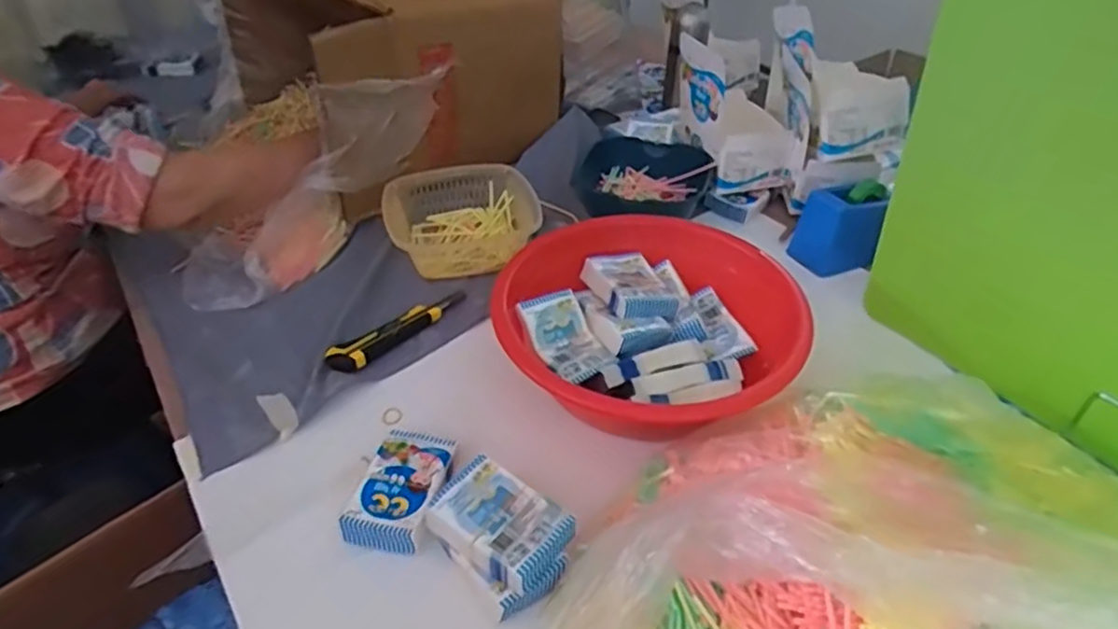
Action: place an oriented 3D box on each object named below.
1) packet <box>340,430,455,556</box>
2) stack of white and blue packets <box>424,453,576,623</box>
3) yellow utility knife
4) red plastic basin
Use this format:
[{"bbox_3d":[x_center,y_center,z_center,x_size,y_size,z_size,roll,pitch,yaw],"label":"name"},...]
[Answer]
[{"bbox_3d":[-0.136,0.153,0.583,0.073,0.030,0.109,12,41,14],"label":"packet"},{"bbox_3d":[-0.046,0.170,0.531,0.079,0.030,0.116,-31,49,-32],"label":"stack of white and blue packets"},{"bbox_3d":[-0.176,0.014,0.751,0.178,0.014,0.034,-33,49,-33],"label":"yellow utility knife"},{"bbox_3d":[0.089,0.013,0.695,0.287,0.090,0.304,0,40,0],"label":"red plastic basin"}]

